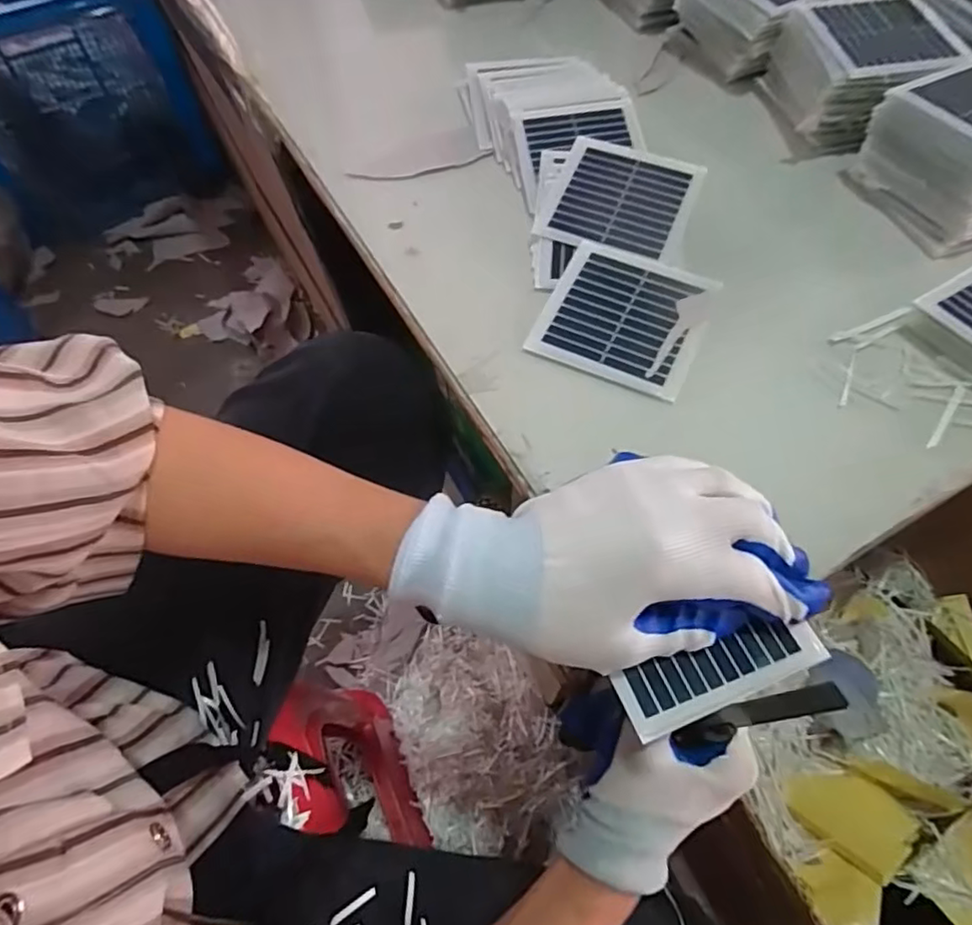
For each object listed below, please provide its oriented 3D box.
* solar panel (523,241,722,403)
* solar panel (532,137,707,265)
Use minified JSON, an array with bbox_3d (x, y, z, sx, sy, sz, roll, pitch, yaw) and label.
[{"bbox_3d":[0.086,-0.092,0.377,0.095,0.004,0.095,22,68,15],"label":"solar panel"},{"bbox_3d":[0.094,-0.182,0.425,0.096,0.009,0.095,21,70,12],"label":"solar panel"}]

